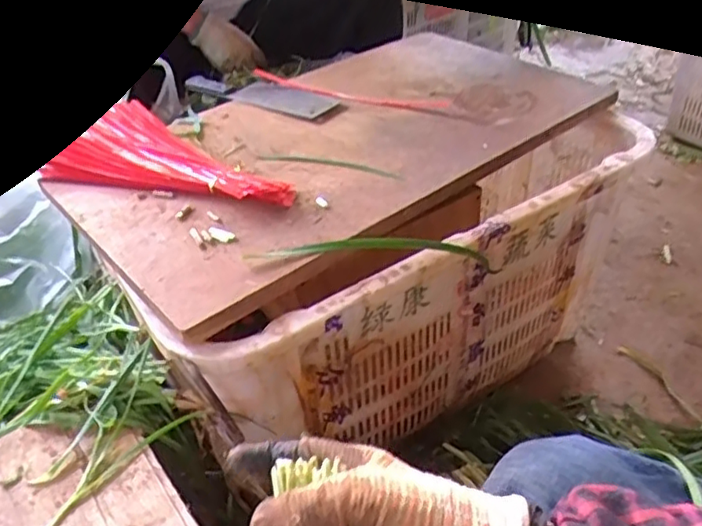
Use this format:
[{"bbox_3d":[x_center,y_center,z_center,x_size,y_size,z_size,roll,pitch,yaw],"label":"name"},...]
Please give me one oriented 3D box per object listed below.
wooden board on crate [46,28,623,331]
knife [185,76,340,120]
[{"bbox_3d":[-0.002,-0.167,0.797,0.658,0.032,0.374,-30,45,-30],"label":"wooden board on crate"},{"bbox_3d":[-0.133,-0.250,0.912,0.270,0.013,0.072,24,45,30],"label":"knife"}]

